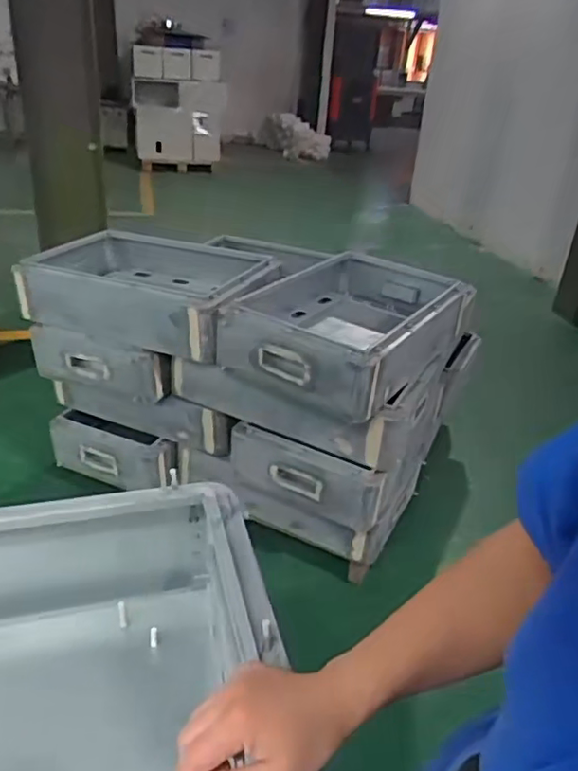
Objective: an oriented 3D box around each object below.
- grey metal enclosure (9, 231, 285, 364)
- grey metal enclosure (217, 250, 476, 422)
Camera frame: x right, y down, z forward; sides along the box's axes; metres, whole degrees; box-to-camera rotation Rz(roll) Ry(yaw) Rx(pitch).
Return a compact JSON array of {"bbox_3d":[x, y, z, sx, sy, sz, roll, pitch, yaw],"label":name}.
[{"bbox_3d":[-0.390,-0.282,1.707,0.663,0.175,0.467,19,32,24],"label":"grey metal enclosure"},{"bbox_3d":[0.165,-0.176,1.608,0.447,0.166,0.743,21,33,26],"label":"grey metal enclosure"}]

